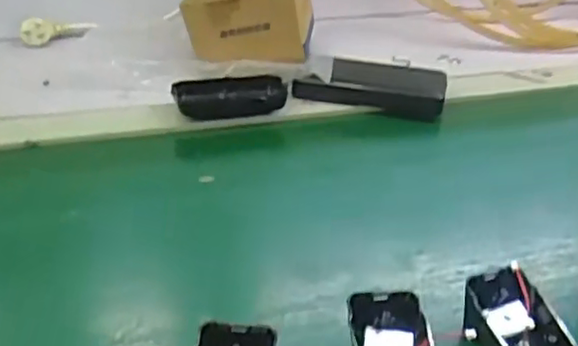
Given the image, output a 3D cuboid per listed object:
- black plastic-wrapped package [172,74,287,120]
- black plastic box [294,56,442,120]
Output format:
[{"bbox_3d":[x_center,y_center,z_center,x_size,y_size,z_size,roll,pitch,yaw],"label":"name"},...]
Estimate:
[{"bbox_3d":[-0.057,-0.073,0.652,0.108,0.029,0.045,-7,34,-11],"label":"black plastic-wrapped package"},{"bbox_3d":[0.089,-0.091,0.695,0.148,0.029,0.078,12,35,16],"label":"black plastic box"}]

